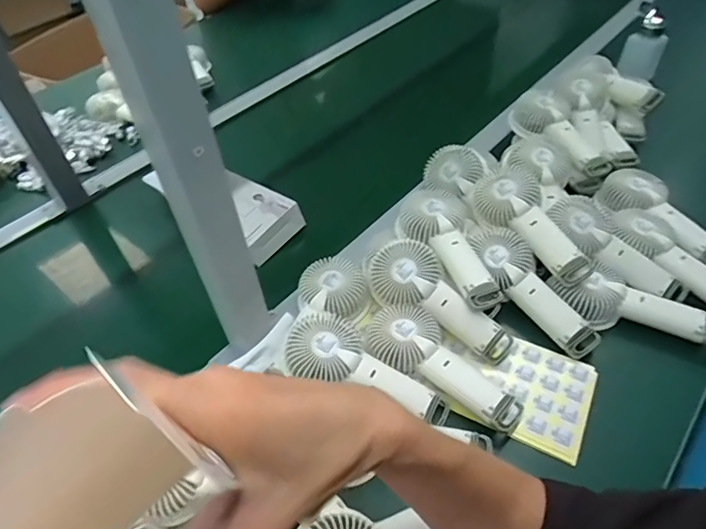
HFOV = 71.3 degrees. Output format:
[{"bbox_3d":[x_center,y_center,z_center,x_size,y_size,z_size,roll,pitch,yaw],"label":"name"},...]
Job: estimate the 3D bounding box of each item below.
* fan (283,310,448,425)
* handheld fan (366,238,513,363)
[{"bbox_3d":[0.015,0.112,0.528,0.181,0.038,0.088,29,54,6],"label":"fan"},{"bbox_3d":[0.102,0.041,0.579,0.188,0.057,0.079,38,59,15],"label":"handheld fan"}]

